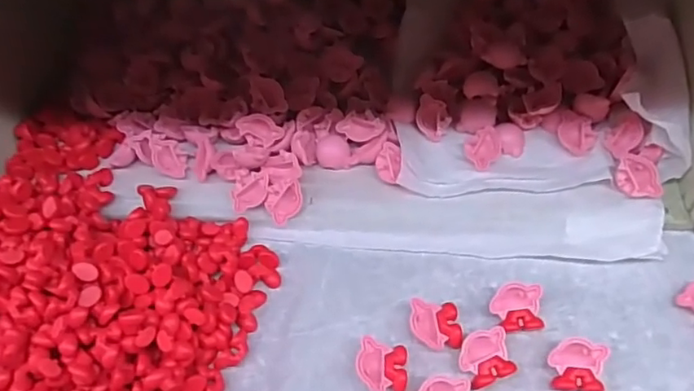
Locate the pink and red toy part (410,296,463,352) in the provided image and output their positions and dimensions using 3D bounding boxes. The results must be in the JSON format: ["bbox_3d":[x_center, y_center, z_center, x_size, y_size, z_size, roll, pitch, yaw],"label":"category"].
[{"bbox_3d":[0.062,0.091,0.400,0.034,0.015,0.034,0,56,5],"label":"pink and red toy part"}]

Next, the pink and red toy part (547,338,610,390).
[{"bbox_3d":[0.150,0.112,0.377,0.035,0.017,0.032,11,58,12],"label":"pink and red toy part"}]

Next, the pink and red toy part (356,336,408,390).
[{"bbox_3d":[0.024,0.115,0.386,0.034,0.015,0.032,9,57,11],"label":"pink and red toy part"}]

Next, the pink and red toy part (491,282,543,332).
[{"bbox_3d":[0.118,0.080,0.402,0.034,0.016,0.033,-1,56,4],"label":"pink and red toy part"}]

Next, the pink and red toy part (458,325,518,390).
[{"bbox_3d":[0.092,0.109,0.386,0.034,0.016,0.034,-12,56,-3],"label":"pink and red toy part"}]

